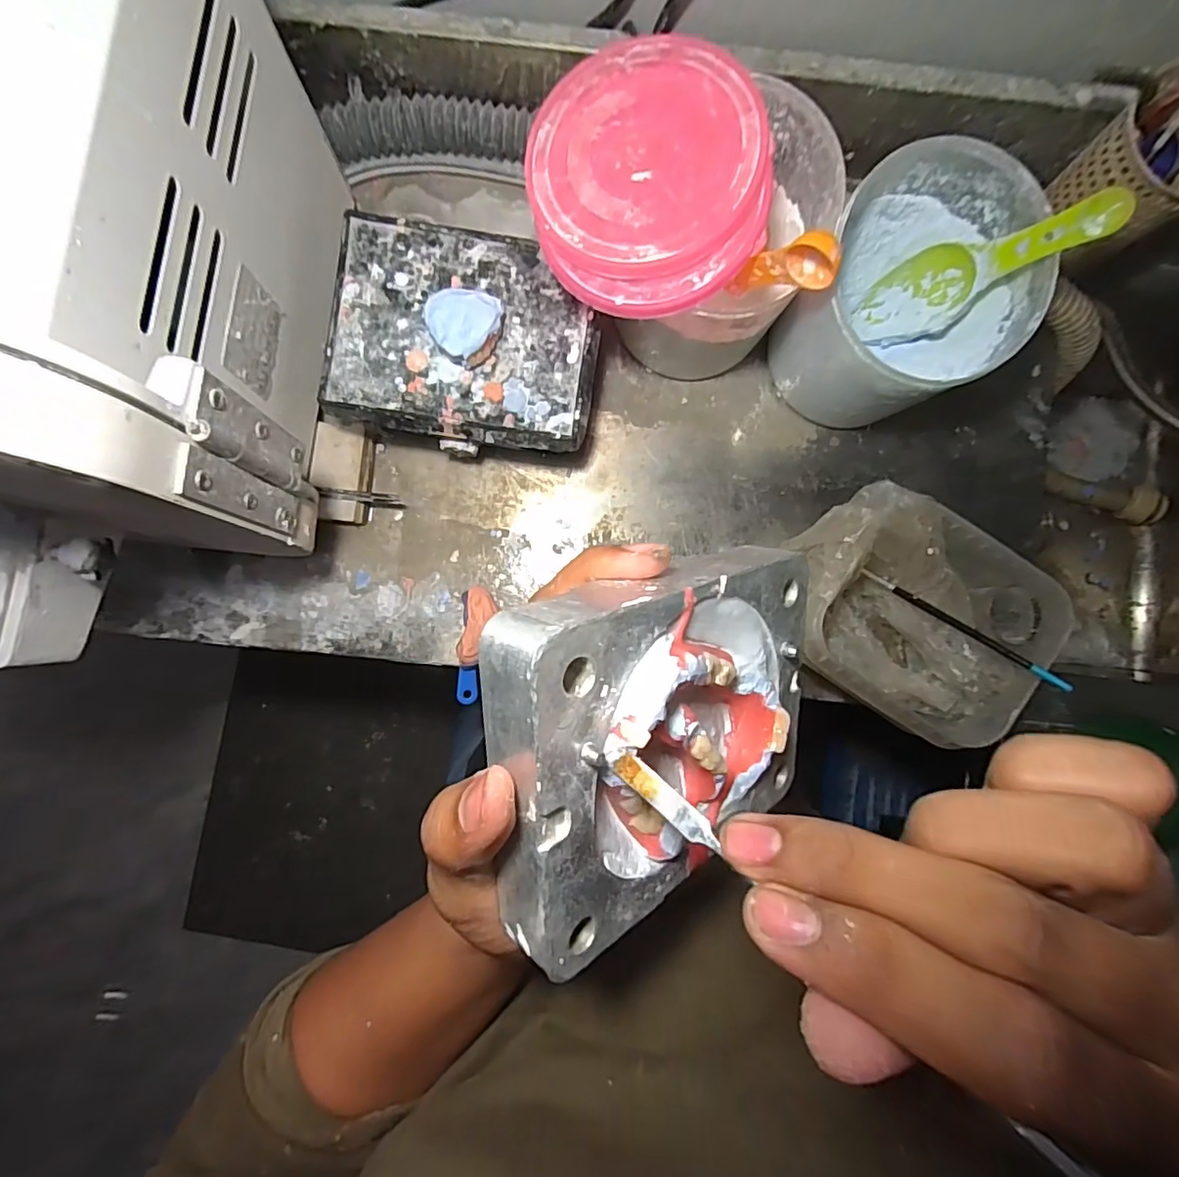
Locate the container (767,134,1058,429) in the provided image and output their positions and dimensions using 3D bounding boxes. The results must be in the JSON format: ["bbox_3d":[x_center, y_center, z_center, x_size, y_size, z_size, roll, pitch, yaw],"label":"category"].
[{"bbox_3d":[0.240,-0.224,0.461,0.156,0.154,0.151,0,90,-3],"label":"container"}]

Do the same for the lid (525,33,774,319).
[{"bbox_3d":[0.039,-0.277,0.387,0.155,0.032,0.173,-15,88,9],"label":"lid"}]

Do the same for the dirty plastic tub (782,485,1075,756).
[{"bbox_3d":[0.250,0.020,0.470,0.193,0.100,0.152,32,88,-3],"label":"dirty plastic tub"}]

